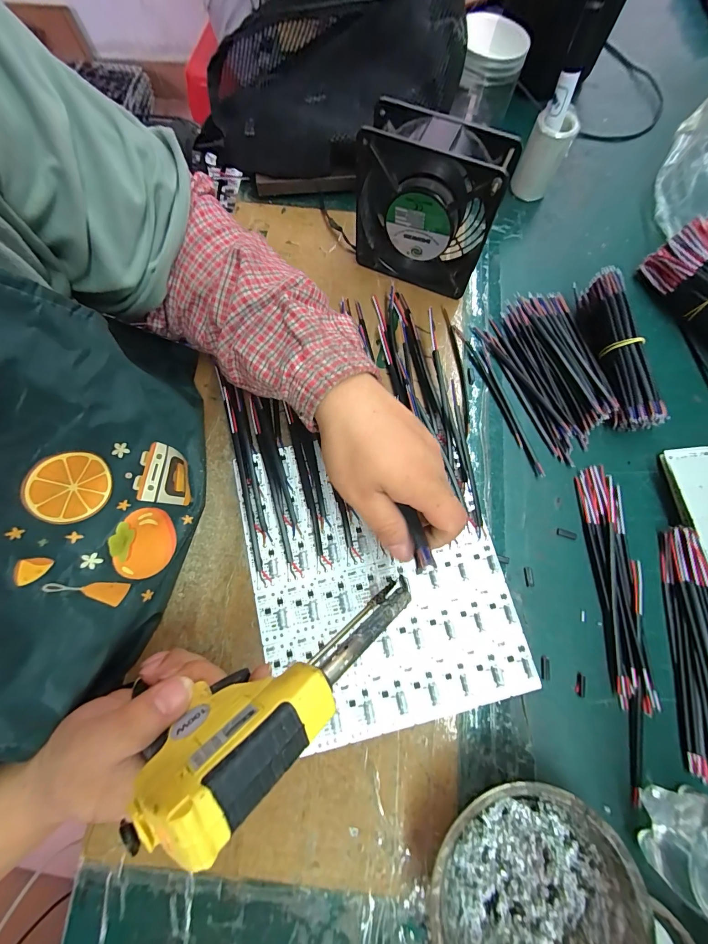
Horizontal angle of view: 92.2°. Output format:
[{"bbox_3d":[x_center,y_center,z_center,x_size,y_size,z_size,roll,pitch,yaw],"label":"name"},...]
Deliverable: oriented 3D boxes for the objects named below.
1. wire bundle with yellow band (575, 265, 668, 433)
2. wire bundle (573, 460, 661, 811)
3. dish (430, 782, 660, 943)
[{"bbox_3d":[0.247,-0.115,0.317,0.034,0.041,0.146,-9,75,-2],"label":"wire bundle with yellow band"},{"bbox_3d":[0.220,0.113,0.275,0.036,0.013,0.238,-1,75,0],"label":"wire bundle"},{"bbox_3d":[0.112,0.267,0.218,0.125,0.039,0.123,0,75,0],"label":"dish"}]

